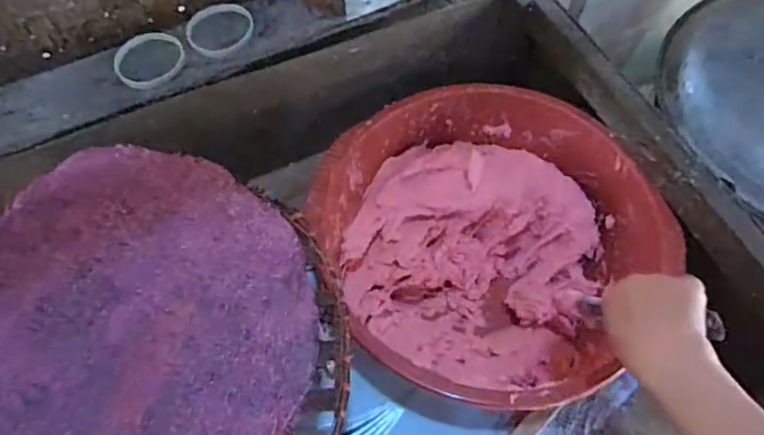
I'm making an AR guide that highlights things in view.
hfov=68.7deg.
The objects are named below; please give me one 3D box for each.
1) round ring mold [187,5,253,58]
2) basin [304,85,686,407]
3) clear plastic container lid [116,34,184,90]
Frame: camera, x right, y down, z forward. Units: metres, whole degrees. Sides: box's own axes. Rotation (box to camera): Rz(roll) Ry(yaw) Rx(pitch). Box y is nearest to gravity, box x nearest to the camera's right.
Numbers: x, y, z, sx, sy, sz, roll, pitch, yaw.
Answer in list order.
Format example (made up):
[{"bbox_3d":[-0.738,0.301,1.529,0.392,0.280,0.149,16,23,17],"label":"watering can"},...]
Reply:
[{"bbox_3d":[-0.221,-0.258,0.757,0.084,0.008,0.092,0,64,1],"label":"round ring mold"},{"bbox_3d":[0.121,0.020,0.651,0.325,0.144,0.336,0,64,1],"label":"basin"},{"bbox_3d":[-0.305,-0.209,0.733,0.090,0.005,0.090,0,64,1],"label":"clear plastic container lid"}]

